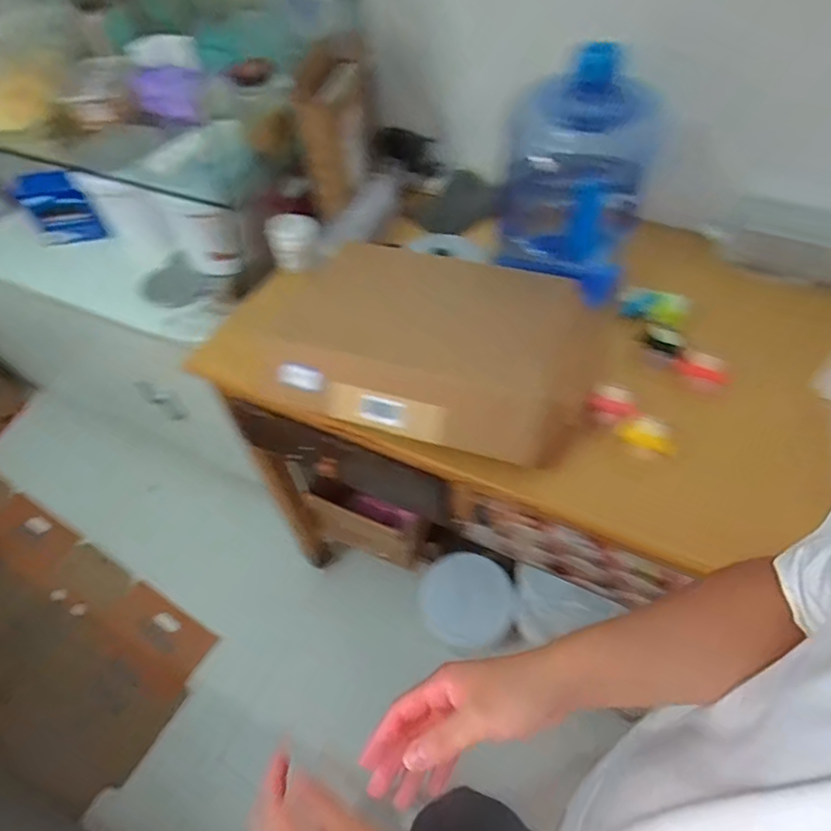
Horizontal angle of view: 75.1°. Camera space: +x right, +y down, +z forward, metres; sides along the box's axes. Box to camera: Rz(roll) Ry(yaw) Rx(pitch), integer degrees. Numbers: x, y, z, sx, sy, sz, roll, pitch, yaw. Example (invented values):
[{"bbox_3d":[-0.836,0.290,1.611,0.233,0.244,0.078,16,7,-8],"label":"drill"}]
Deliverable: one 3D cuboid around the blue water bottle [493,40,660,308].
[{"bbox_3d":[0.221,-0.329,0.752,0.187,0.314,0.186,12,55,12],"label":"blue water bottle"}]

